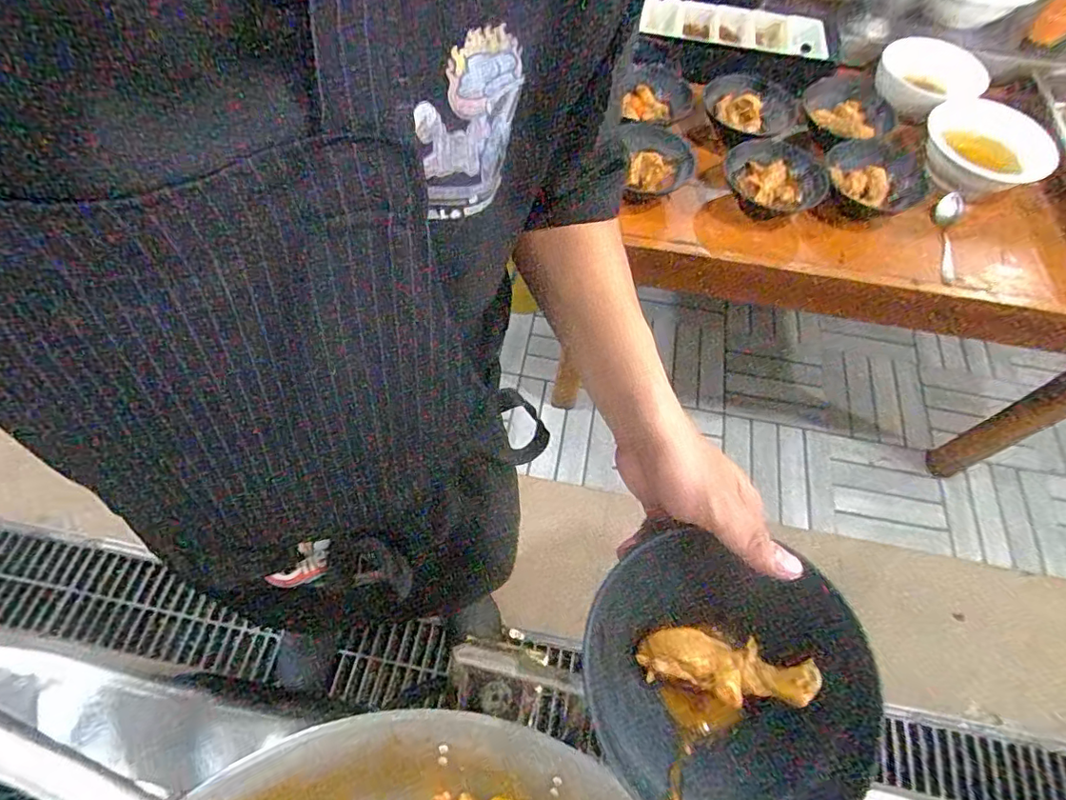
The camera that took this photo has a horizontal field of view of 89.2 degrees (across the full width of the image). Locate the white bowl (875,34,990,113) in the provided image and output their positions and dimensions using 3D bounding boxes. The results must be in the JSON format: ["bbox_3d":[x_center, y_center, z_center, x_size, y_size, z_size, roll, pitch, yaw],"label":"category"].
[{"bbox_3d":[0.838,-0.689,1.140,0.201,0.078,0.187,1,60,-2],"label":"white bowl"}]

